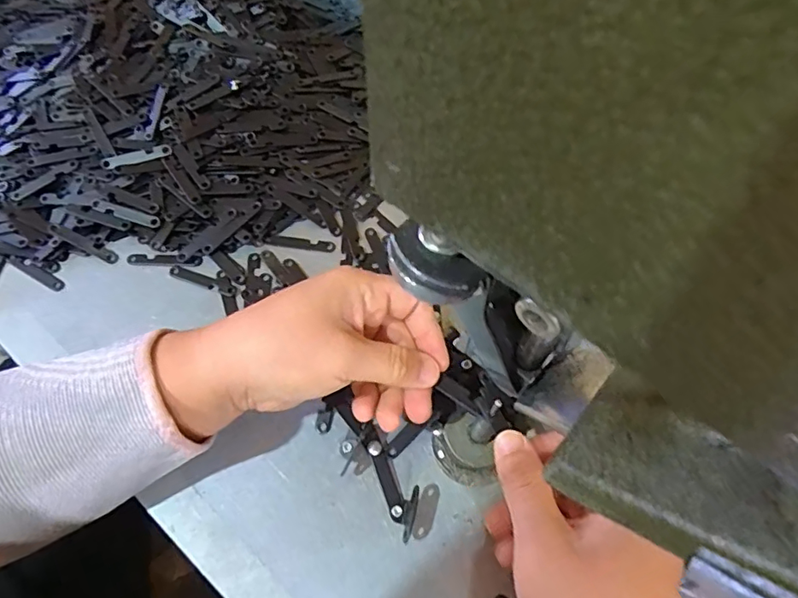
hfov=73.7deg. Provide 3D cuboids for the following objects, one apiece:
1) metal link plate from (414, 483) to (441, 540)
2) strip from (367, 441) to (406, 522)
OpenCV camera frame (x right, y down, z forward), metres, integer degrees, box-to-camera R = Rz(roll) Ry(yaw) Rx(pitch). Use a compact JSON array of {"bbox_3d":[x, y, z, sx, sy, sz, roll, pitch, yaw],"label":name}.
[{"bbox_3d":[0.016,0.119,0.299,0.010,0.004,0.030,13,67,7],"label":"metal link plate"},{"bbox_3d":[-0.007,0.103,0.303,0.008,0.005,0.045,-20,66,-7],"label":"strip"}]

